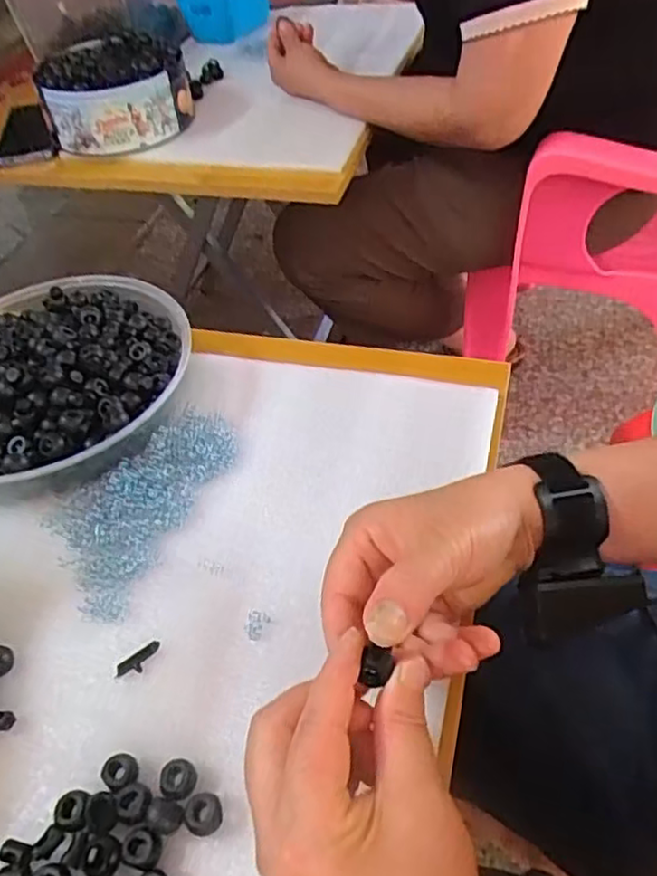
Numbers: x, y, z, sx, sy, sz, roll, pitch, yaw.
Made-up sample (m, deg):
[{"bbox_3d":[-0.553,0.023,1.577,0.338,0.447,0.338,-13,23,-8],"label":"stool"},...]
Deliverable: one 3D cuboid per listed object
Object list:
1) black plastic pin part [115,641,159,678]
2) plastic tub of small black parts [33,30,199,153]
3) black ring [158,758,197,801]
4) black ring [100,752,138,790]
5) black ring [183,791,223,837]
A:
[{"bbox_3d":[-0.107,0.126,0.379,0.027,0.004,0.010,-34,52,-22],"label":"black plastic pin part"},{"bbox_3d":[-0.270,-0.445,0.855,0.176,0.075,0.178,-18,48,-8],"label":"plastic tub of small black parts"},{"bbox_3d":[-0.074,0.168,0.328,0.017,0.009,0.018,-4,47,4],"label":"black ring"},{"bbox_3d":[-0.103,0.166,0.332,0.017,0.011,0.016,-4,47,4],"label":"black ring"},{"bbox_3d":[-0.058,0.176,0.314,0.017,0.014,0.019,-38,54,-24],"label":"black ring"}]

